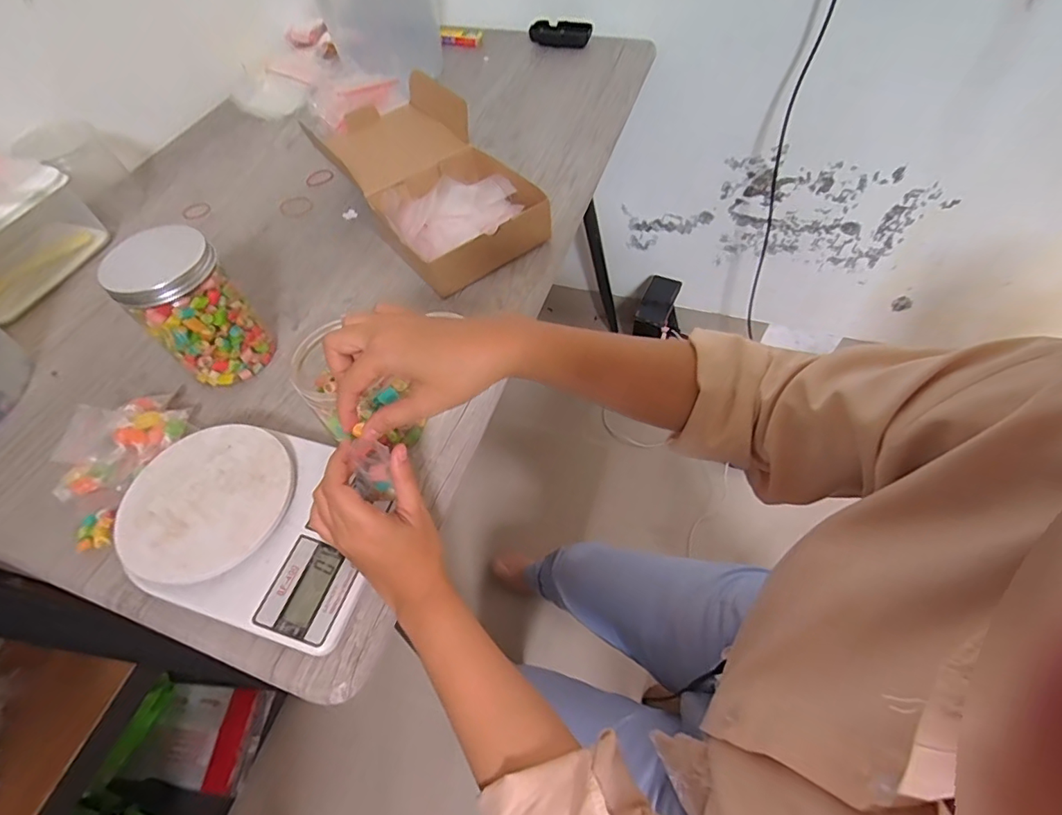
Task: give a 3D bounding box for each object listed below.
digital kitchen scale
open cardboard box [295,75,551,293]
[{"bbox_3d":[-0.221,0.091,0.403,0.205,0.038,0.143,13,59,13],"label":"digital kitchen scale"},{"bbox_3d":[-0.124,-0.284,0.618,0.165,0.078,0.342,-31,60,-15],"label":"open cardboard box"}]

